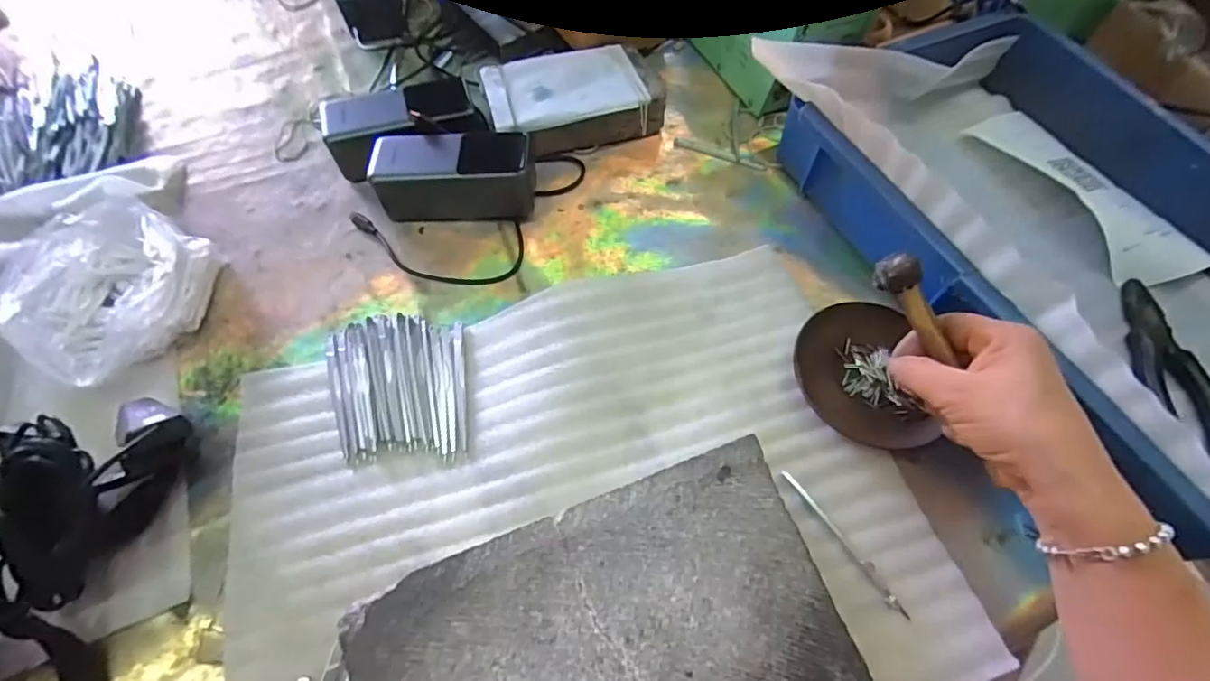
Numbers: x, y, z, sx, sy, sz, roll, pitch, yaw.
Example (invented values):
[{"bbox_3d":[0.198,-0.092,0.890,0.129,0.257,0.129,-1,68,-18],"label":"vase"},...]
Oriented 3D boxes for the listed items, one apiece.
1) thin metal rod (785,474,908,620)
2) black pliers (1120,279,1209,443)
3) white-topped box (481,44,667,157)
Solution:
[{"bbox_3d":[0.154,0.129,0.355,0.007,0.010,0.108,-31,66,-16],"label":"thin metal rod"},{"bbox_3d":[0.417,0.024,0.407,0.047,0.014,0.165,4,61,2],"label":"black pliers"},{"bbox_3d":[-0.031,-0.229,0.529,0.158,0.044,0.094,-19,63,-10],"label":"white-topped box"}]

